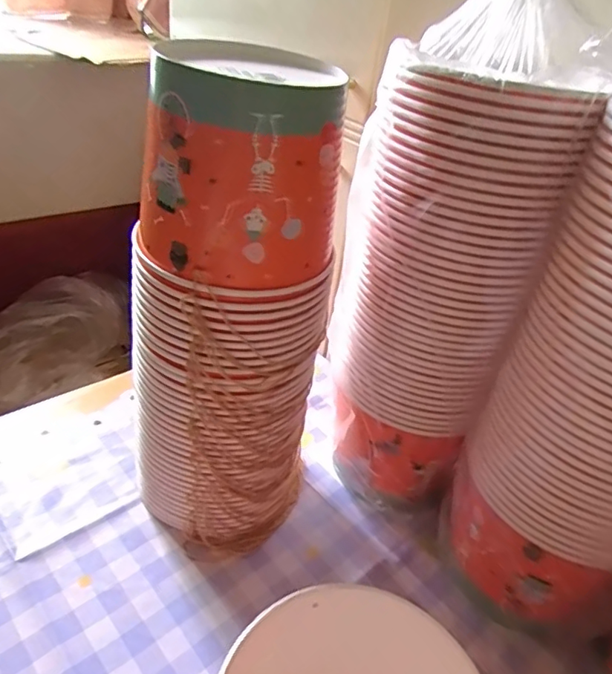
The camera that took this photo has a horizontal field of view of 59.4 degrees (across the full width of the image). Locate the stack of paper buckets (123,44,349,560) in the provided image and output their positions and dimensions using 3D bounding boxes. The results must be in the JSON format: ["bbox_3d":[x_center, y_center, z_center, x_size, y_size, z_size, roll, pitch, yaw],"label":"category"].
[{"bbox_3d":[-0.060,-0.004,0.455,0.139,0.400,0.157,23,37,21],"label":"stack of paper buckets"}]

